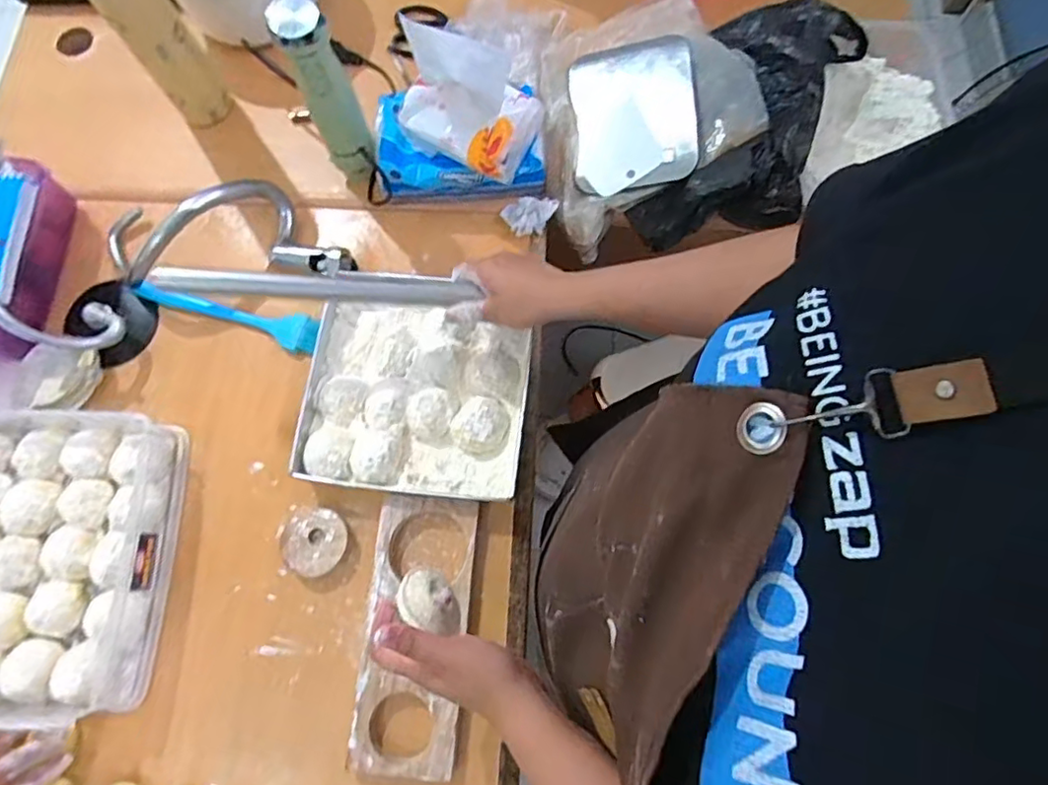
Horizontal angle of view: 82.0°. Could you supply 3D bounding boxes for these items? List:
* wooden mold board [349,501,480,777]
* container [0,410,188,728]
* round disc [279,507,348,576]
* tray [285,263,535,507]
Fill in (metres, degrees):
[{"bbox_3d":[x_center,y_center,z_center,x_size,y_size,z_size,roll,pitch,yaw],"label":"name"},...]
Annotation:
[{"bbox_3d":[-0.104,0.228,0.582,0.097,0.019,0.249,4,76,3],"label":"wooden mold board"},{"bbox_3d":[-0.554,0.163,0.599,0.367,0.070,0.283,0,74,1],"label":"container"},{"bbox_3d":[-0.213,0.153,0.620,0.063,0.027,0.065,0,74,1],"label":"round disc"},{"bbox_3d":[-0.113,-0.009,0.653,0.232,0.033,0.233,5,74,3],"label":"tray"}]

